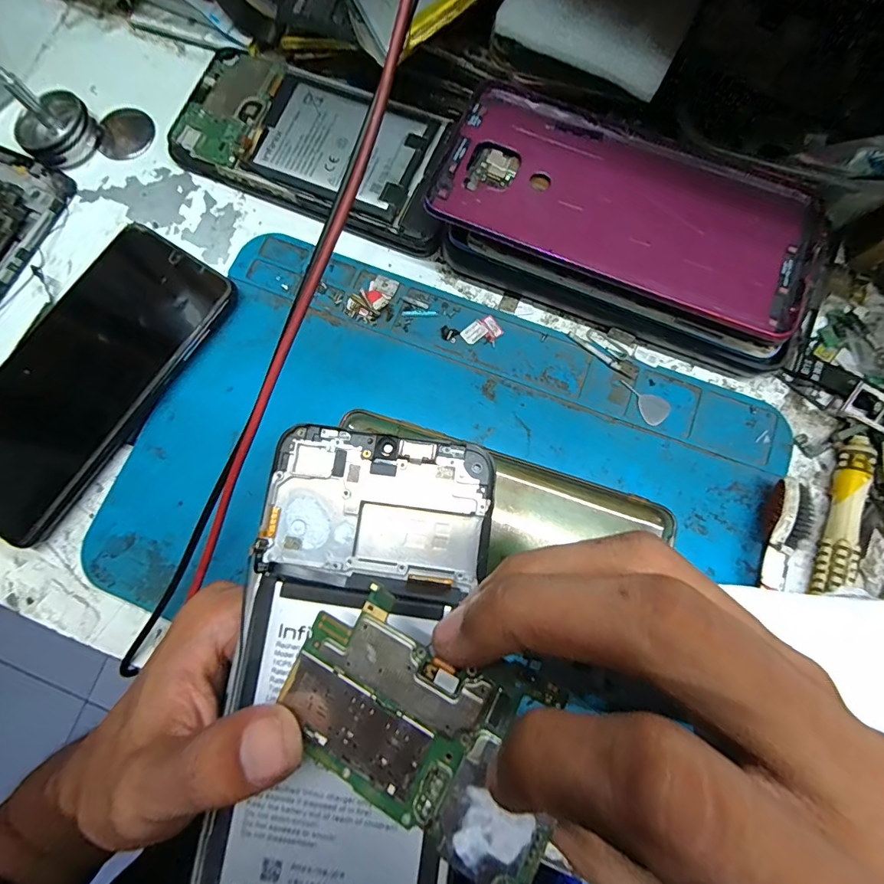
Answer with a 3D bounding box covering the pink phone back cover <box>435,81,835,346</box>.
[{"bbox_3d":[0.081,-0.103,0.188,0.162,0.007,0.074,22,80,6],"label":"pink phone back cover"}]

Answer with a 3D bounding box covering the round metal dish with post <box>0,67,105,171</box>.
[{"bbox_3d":[-0.216,-0.177,0.235,0.039,0.037,0.037,0,79,1],"label":"round metal dish with post"}]

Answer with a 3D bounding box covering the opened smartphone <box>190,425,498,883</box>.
[{"bbox_3d":[-0.028,0.076,0.128,0.072,0.006,0.159,9,78,3],"label":"opened smartphone"}]

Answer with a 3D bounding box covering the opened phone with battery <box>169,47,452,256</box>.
[{"bbox_3d":[-0.064,-0.158,0.235,0.157,0.018,0.071,22,80,6],"label":"opened phone with battery"}]

